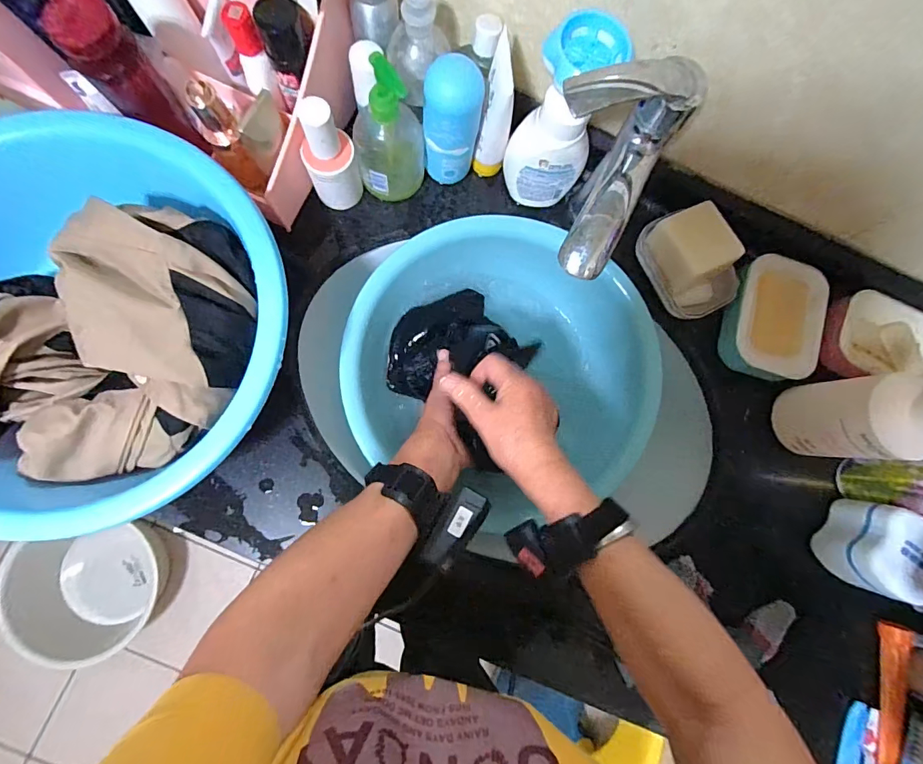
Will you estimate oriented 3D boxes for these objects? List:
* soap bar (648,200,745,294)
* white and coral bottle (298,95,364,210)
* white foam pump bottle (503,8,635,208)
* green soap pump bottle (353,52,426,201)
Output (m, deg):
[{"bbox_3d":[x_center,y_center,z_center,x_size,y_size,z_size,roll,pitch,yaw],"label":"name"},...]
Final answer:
[{"bbox_3d":[0.248,-0.145,0.461,0.073,0.035,0.076,-26,86,-8],"label":"soap bar"},{"bbox_3d":[-0.128,-0.216,0.423,0.048,0.121,0.039,-13,84,-7],"label":"white and coral bottle"},{"bbox_3d":[0.093,-0.243,0.414,0.080,0.167,0.068,25,81,-2],"label":"white foam pump bottle"},{"bbox_3d":[-0.071,-0.238,0.423,0.068,0.143,0.055,-10,84,-6],"label":"green soap pump bottle"}]

